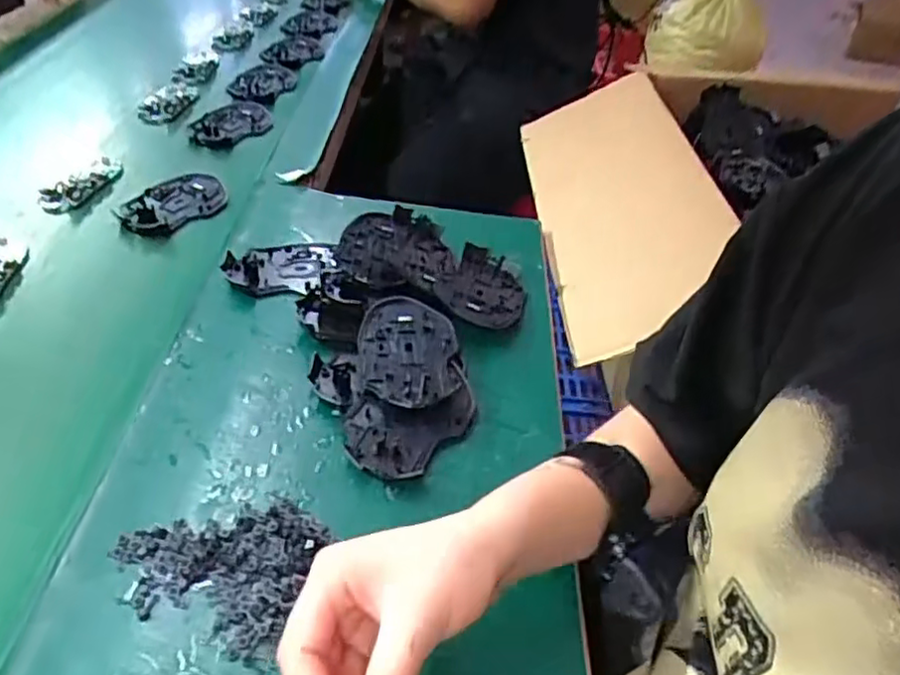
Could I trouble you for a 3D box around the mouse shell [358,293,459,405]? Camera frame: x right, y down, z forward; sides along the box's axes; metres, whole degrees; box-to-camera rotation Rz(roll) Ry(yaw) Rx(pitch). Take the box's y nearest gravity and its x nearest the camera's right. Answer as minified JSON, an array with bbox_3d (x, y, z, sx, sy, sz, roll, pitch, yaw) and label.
[{"bbox_3d":[-0.032,0.012,0.514,0.074,0.020,0.113,1,42,-7],"label":"mouse shell"}]

